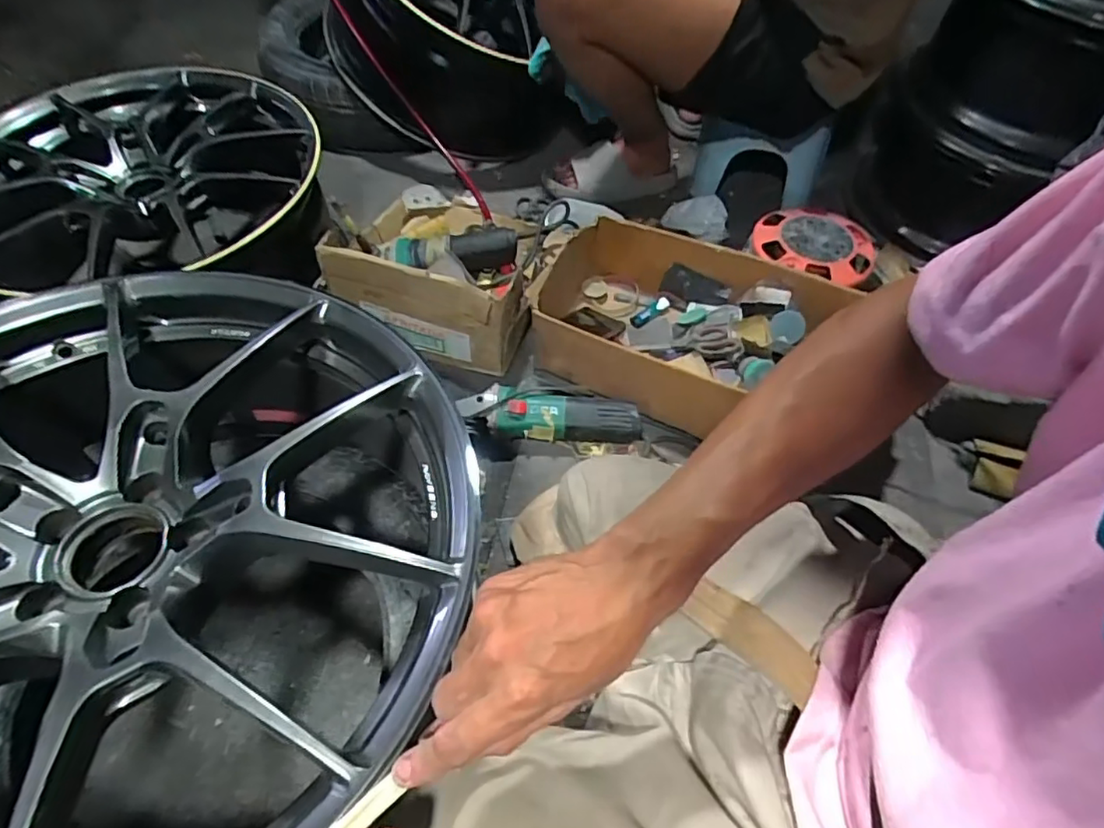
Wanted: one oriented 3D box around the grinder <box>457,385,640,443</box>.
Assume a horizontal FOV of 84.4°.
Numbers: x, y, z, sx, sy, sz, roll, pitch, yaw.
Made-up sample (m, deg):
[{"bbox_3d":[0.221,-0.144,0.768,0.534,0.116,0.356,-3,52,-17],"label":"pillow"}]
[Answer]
[{"bbox_3d":[-0.002,0.005,0.886,0.257,0.068,0.065,1,55,-1],"label":"grinder"}]

